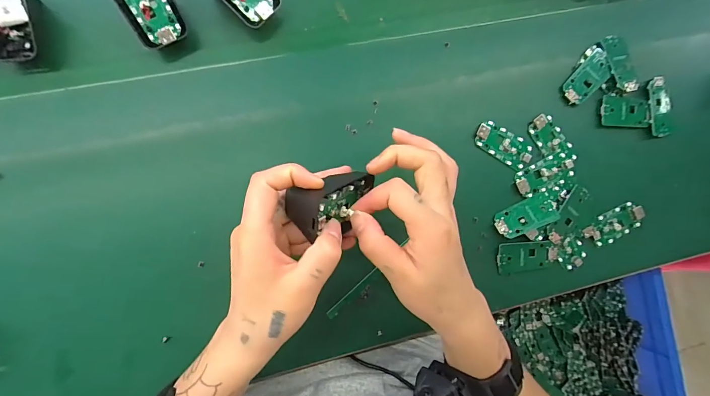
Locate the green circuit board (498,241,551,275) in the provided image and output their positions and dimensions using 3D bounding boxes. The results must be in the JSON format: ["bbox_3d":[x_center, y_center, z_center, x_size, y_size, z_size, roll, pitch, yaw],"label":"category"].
[{"bbox_3d":[0.176,0.061,0.359,0.056,0.004,0.032,-5,90,-8],"label":"green circuit board"}]

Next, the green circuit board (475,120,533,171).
[{"bbox_3d":[0.155,-0.055,0.361,0.062,0.005,0.032,28,86,-7],"label":"green circuit board"}]

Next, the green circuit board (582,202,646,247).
[{"bbox_3d":[0.279,0.030,0.376,0.070,0.009,0.031,-23,93,-7],"label":"green circuit board"}]

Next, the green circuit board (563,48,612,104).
[{"bbox_3d":[0.249,-0.128,0.372,0.029,0.007,0.063,43,85,-5],"label":"green circuit board"}]

